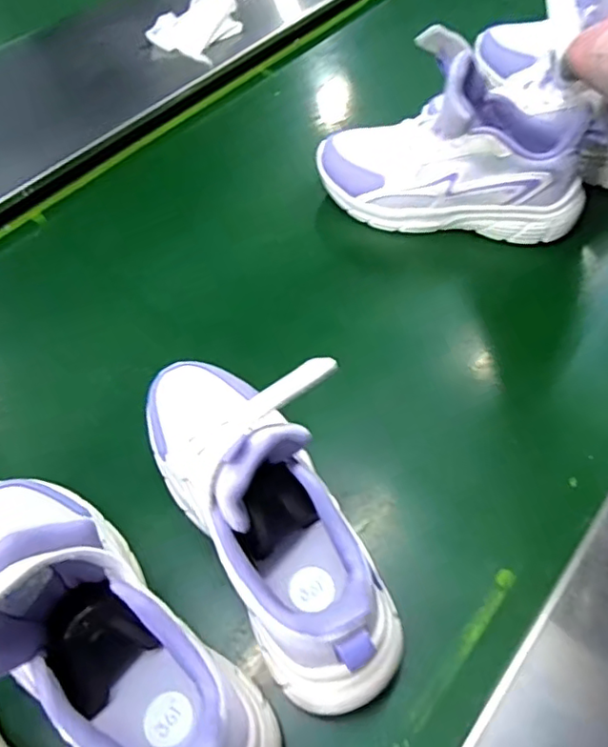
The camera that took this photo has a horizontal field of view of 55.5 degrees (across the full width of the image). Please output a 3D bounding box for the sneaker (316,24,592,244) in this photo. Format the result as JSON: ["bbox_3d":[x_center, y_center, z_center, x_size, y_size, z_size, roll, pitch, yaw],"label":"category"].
[{"bbox_3d":[0.135,-0.202,0.510,0.243,0.139,0.076,8,58,7],"label":"sneaker"}]

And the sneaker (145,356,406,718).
[{"bbox_3d":[-0.022,0.065,0.346,0.088,0.147,0.230,-24,59,-13],"label":"sneaker"}]

